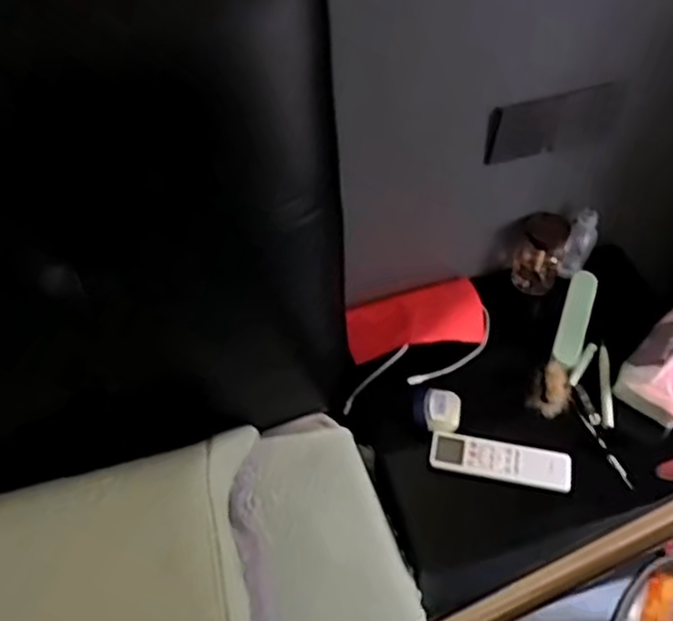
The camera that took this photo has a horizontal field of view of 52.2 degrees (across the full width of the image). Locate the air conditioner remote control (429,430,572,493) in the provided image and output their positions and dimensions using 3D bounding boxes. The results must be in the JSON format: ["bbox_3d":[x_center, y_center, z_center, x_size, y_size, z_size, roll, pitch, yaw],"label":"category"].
[{"bbox_3d":[0.209,0.188,0.874,0.173,0.021,0.053,12,55,8],"label":"air conditioner remote control"}]

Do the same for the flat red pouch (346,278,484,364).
[{"bbox_3d":[0.119,0.015,0.978,0.224,0.040,0.093,-13,54,-27],"label":"flat red pouch"}]

